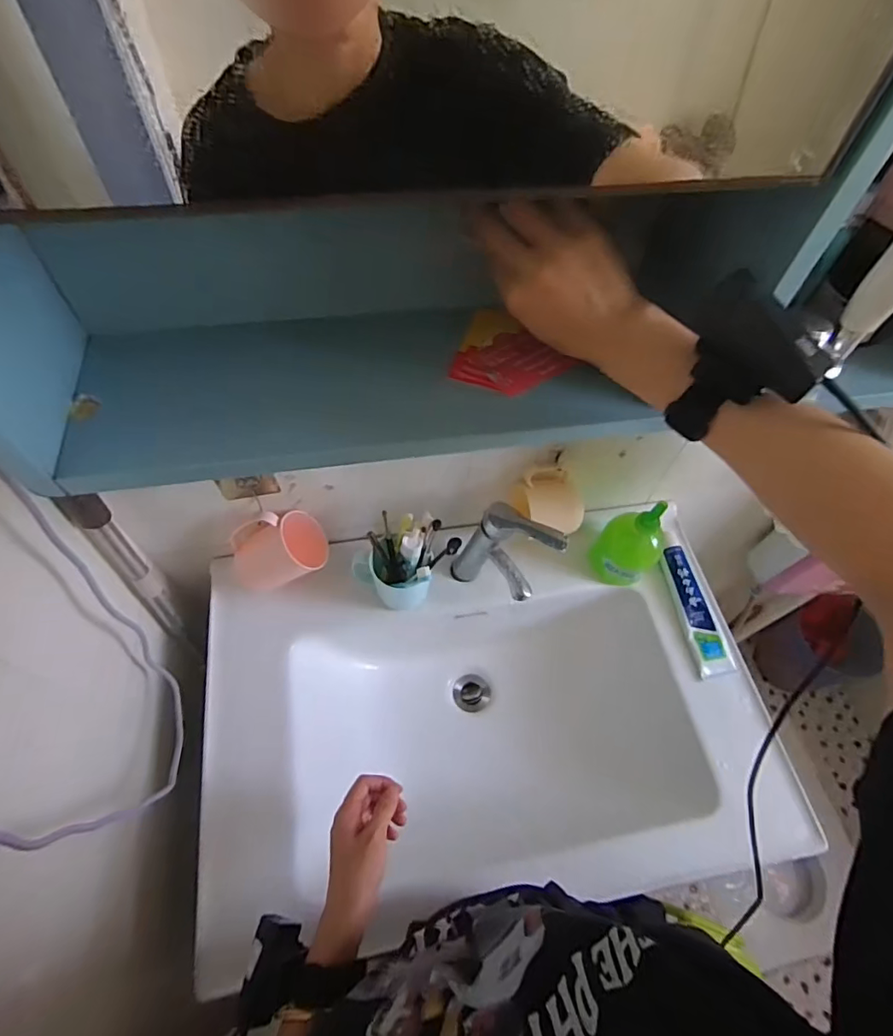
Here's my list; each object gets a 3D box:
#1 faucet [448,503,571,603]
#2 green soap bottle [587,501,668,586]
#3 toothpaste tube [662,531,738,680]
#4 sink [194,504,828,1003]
[{"bbox_3d":[0.077,0.049,0.698,0.122,0.140,0.073,32,62,16],"label":"faucet"},{"bbox_3d":[0.256,0.032,0.721,0.081,0.157,0.067,38,64,19],"label":"green soap bottle"},{"bbox_3d":[0.354,0.119,0.750,0.051,0.038,0.207,-7,59,-8],"label":"toothpaste tube"},{"bbox_3d":[0.049,0.279,0.729,0.692,0.180,0.422,-6,59,-7],"label":"sink"}]

